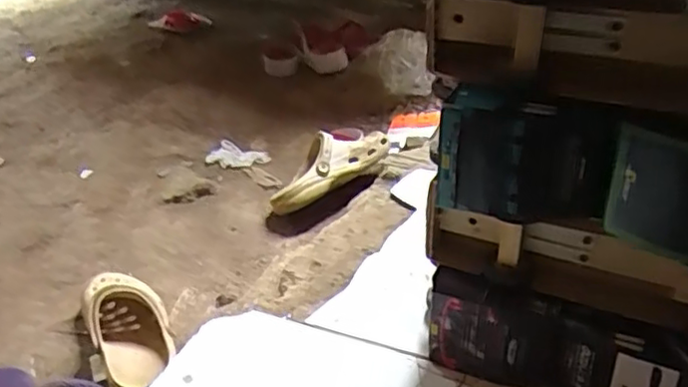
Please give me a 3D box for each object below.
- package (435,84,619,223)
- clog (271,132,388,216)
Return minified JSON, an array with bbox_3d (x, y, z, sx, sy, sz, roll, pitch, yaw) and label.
[{"bbox_3d":[0.156,-0.031,0.582,0.144,0.110,0.043,7,34,15],"label":"package"},{"bbox_3d":[-0.032,-0.055,1.141,0.239,0.095,0.093,-32,41,-15],"label":"clog"}]

